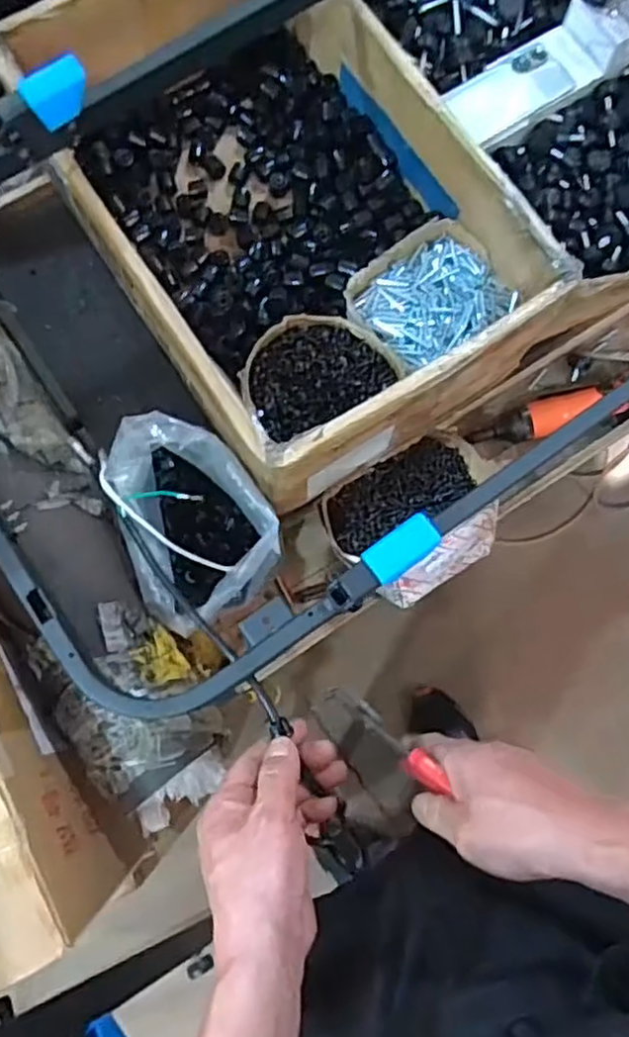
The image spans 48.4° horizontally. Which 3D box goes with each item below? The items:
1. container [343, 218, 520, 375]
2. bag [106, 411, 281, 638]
[{"bbox_3d":[0.119,-0.233,0.752,0.162,0.049,0.133,-33,80,-8],"label":"container"},{"bbox_3d":[-0.104,0.002,0.645,0.128,0.107,0.187,-17,79,-5],"label":"bag"}]

